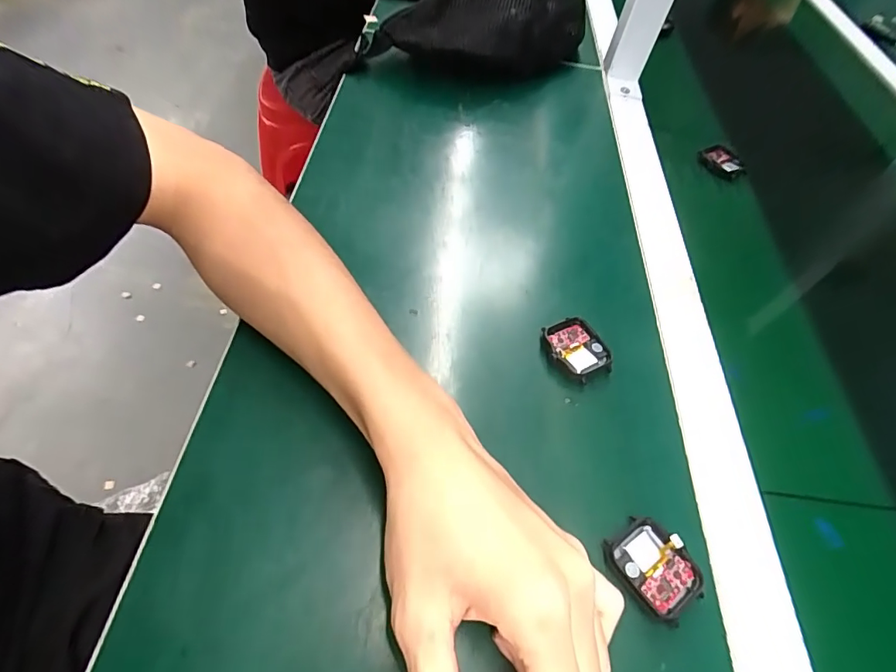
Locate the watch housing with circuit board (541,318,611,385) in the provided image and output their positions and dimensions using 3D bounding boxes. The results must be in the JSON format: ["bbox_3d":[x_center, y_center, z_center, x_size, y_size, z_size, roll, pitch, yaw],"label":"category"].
[{"bbox_3d":[0.088,0.010,0.332,0.036,0.015,0.046,-15,58,-18],"label":"watch housing with circuit board"}]

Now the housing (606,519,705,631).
[{"bbox_3d":[0.109,0.123,0.253,0.037,0.011,0.047,-32,65,-26],"label":"housing"}]

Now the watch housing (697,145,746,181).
[{"bbox_3d":[0.285,-0.180,0.495,0.040,0.011,0.042,4,54,-6],"label":"watch housing"}]

